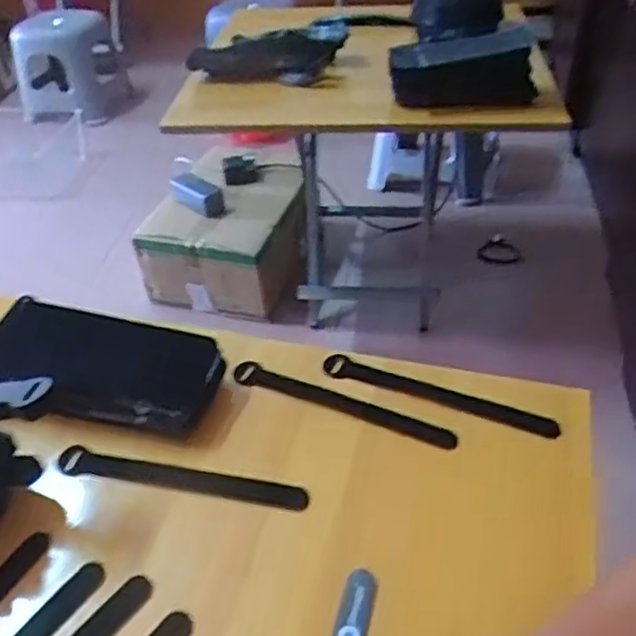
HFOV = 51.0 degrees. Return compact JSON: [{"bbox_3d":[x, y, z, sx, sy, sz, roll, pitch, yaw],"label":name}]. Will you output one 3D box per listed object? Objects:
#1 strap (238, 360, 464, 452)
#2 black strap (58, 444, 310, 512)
[{"bbox_3d":[0.018,0.070,0.550,0.196,0.006,0.025,16,38,20],"label":"strap"},{"bbox_3d":[-0.105,0.119,0.502,0.196,0.010,0.023,5,41,12],"label":"black strap"}]

